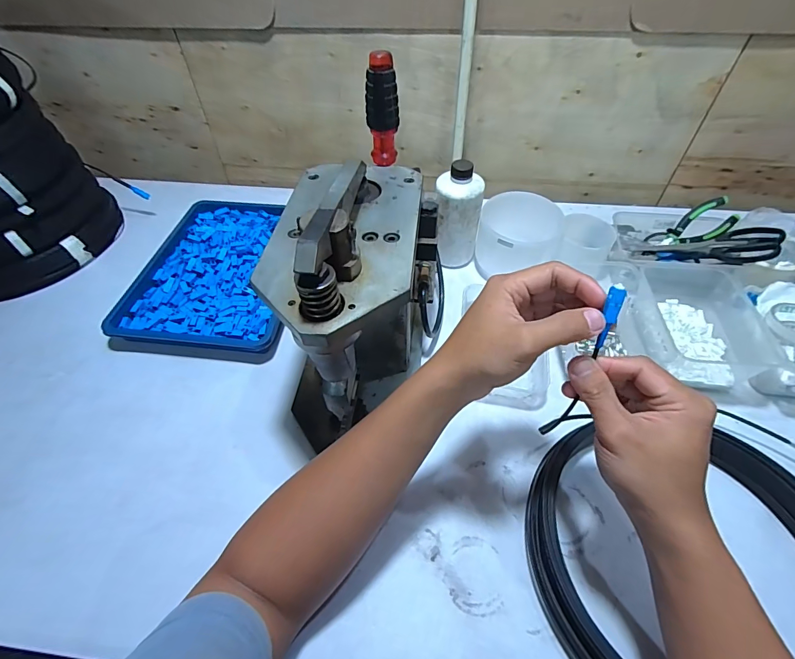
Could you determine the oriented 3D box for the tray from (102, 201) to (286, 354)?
[{"bbox_3d":[-0.271,-0.107,0.635,0.230,0.030,0.319,5,50,4],"label":"tray"}]

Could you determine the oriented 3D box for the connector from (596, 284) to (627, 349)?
[{"bbox_3d":[0.150,-0.008,0.274,0.010,0.048,0.008,11,23,11],"label":"connector"}]

